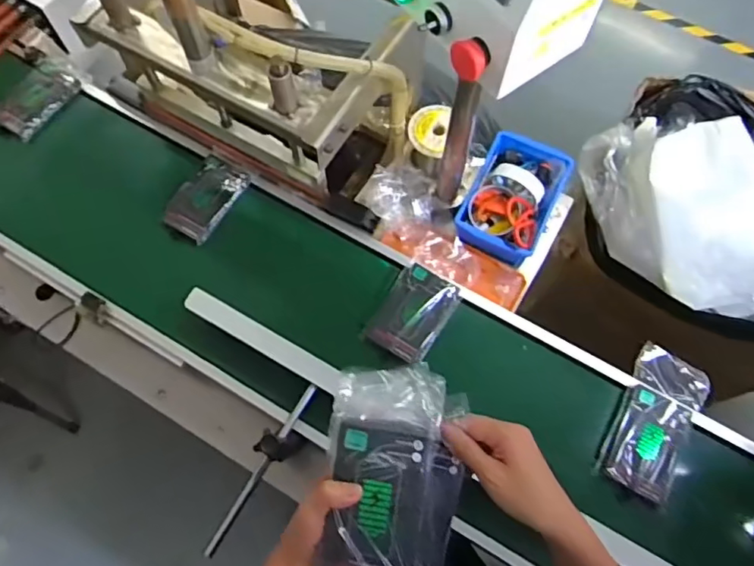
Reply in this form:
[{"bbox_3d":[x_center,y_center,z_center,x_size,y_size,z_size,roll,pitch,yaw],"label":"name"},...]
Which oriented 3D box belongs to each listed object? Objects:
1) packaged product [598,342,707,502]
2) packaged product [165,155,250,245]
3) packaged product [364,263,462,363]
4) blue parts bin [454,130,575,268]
[{"bbox_3d":[0.377,0.184,0.770,0.093,0.025,0.206,30,71,10],"label":"packaged product"},{"bbox_3d":[-0.268,-0.132,0.884,0.085,0.024,0.139,27,71,9],"label":"packaged product"},{"bbox_3d":[0.054,0.041,0.818,0.093,0.020,0.138,32,72,10],"label":"packaged product"},{"bbox_3d":[0.231,-0.151,0.945,0.141,0.082,0.217,25,70,8],"label":"blue parts bin"}]

